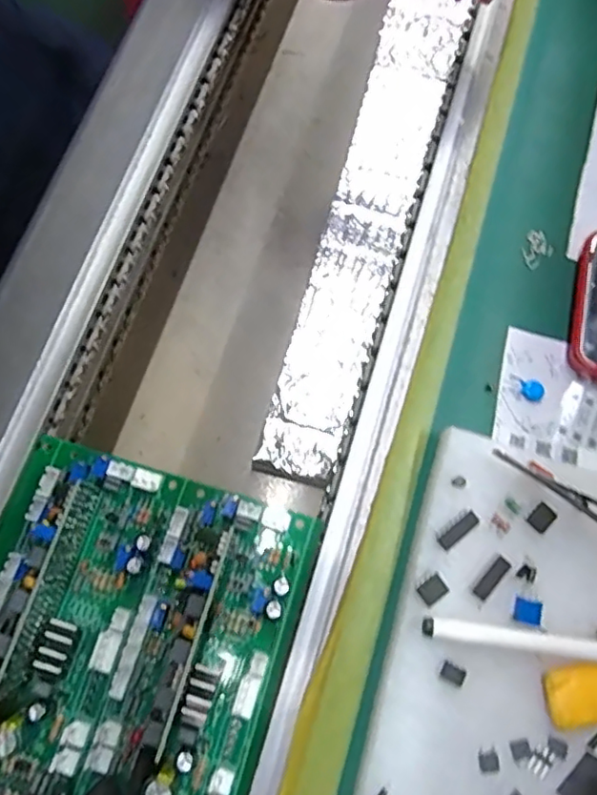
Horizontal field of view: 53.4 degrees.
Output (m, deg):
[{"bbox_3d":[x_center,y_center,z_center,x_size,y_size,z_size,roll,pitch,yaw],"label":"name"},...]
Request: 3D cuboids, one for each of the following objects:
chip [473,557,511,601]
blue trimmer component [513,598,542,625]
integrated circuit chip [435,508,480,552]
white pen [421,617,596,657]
[{"bbox_3d":[0.078,0.073,0.239,0.006,0.004,0.019,39,77,12],"label":"chip"},{"bbox_3d":[0.092,0.086,0.237,0.011,0.004,0.009,13,73,5],"label":"blue trimmer component"},{"bbox_3d":[0.065,0.054,0.241,0.019,0.004,0.007,-38,75,-10],"label":"integrated circuit chip"},{"bbox_3d":[0.113,0.096,0.229,0.128,0.009,0.008,7,72,4],"label":"white pen"}]

